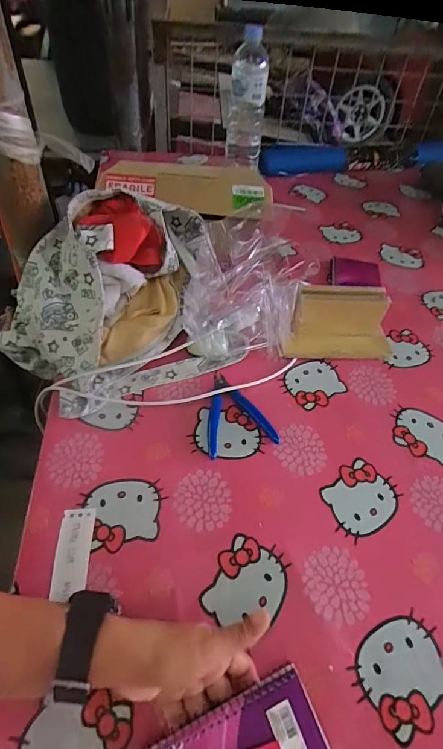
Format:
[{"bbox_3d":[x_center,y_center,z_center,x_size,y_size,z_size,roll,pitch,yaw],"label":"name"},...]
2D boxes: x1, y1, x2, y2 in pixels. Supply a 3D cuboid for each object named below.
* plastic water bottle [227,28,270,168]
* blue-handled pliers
[{"bbox_3d":[0.054,-0.573,0.859,0.074,0.235,0.067,5,50,0],"label":"plastic water bottle"},{"bbox_3d":[0.015,0.041,0.506,0.083,0.018,0.115,-10,51,-12],"label":"blue-handled pliers"}]

